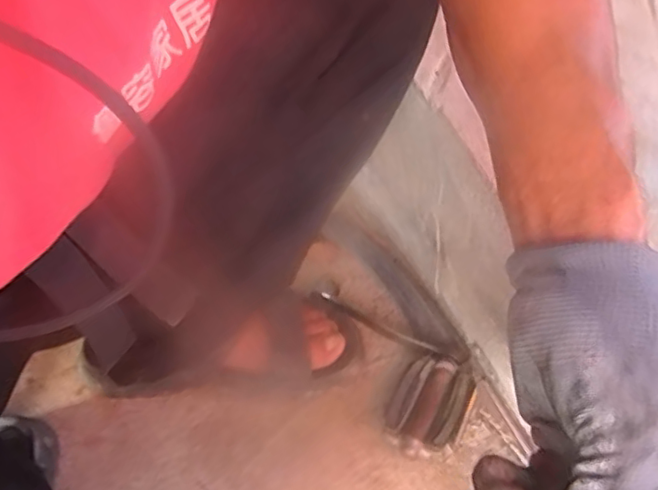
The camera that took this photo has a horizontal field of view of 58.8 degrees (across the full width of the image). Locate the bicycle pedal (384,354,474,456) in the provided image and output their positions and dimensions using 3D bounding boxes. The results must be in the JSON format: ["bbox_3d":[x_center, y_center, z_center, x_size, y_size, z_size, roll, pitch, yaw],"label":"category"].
[{"bbox_3d":[0.096,0.151,0.546,0.071,0.028,0.102,7,44,33],"label":"bicycle pedal"}]

